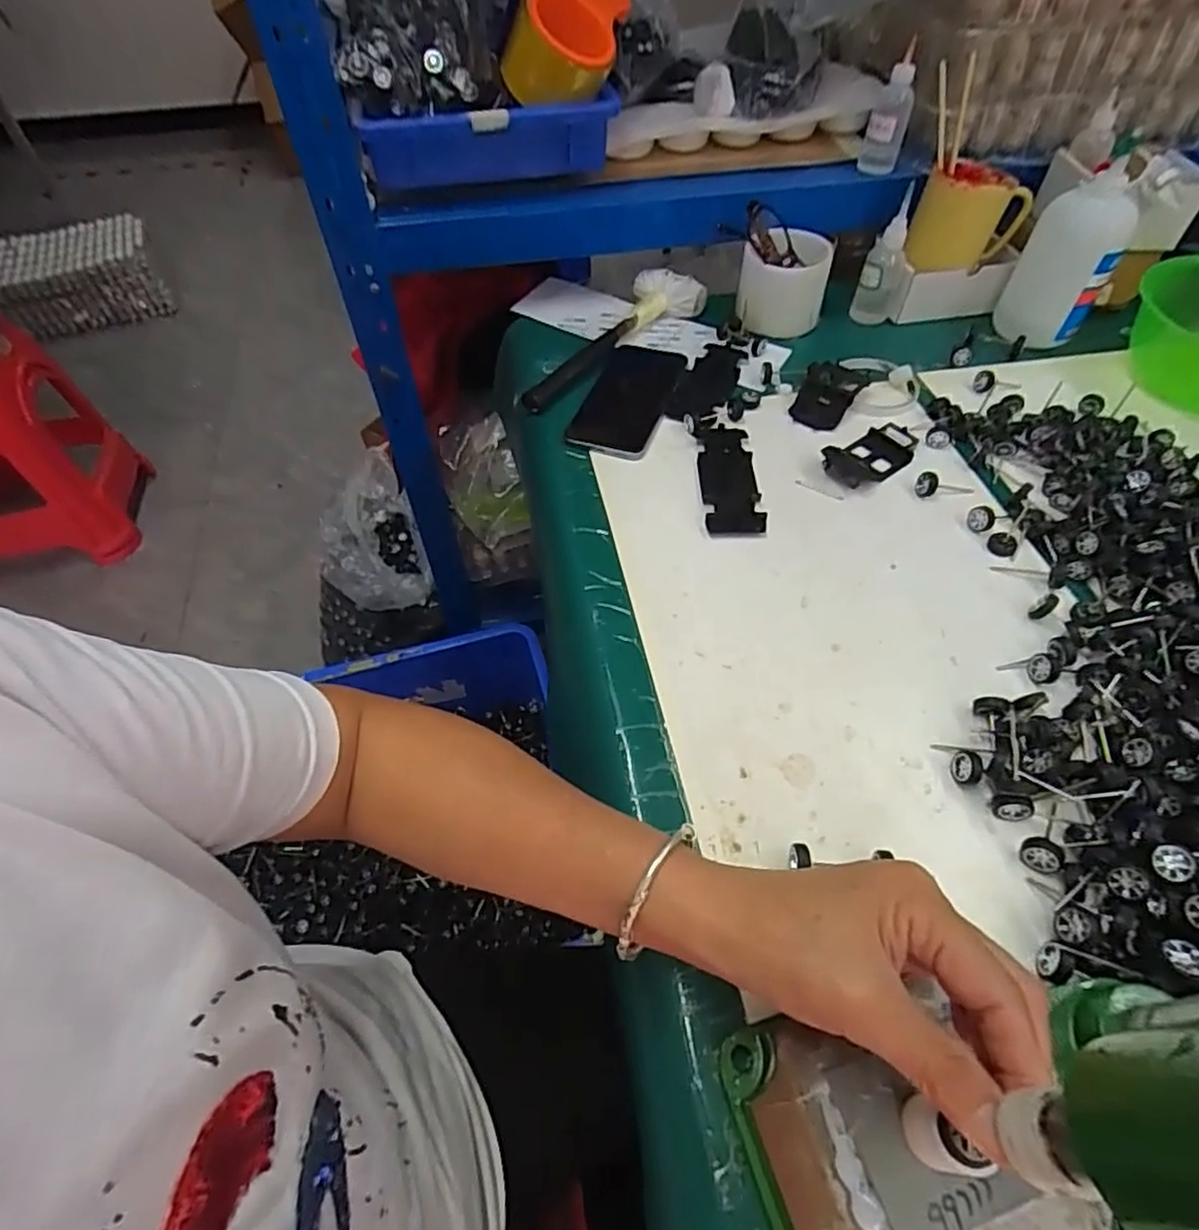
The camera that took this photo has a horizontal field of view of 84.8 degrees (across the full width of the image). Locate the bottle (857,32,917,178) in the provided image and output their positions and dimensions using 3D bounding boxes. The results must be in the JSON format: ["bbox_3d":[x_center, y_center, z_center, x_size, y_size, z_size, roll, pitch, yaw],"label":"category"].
[{"bbox_3d":[0.292,-0.506,0.659,0.038,0.102,0.031,23,57,18],"label":"bottle"}]

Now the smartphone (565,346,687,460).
[{"bbox_3d":[0.028,-0.206,0.628,0.081,0.013,0.164,18,56,15],"label":"smartphone"}]

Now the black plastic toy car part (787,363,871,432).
[{"bbox_3d":[0.215,-0.210,0.619,0.049,0.014,0.086,26,58,20],"label":"black plastic toy car part"}]

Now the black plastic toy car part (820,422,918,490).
[{"bbox_3d":[0.238,-0.140,0.571,0.090,0.013,0.047,-28,57,-18],"label":"black plastic toy car part"}]

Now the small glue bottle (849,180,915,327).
[{"bbox_3d":[0.298,-0.360,0.675,0.050,0.121,0.036,19,56,15],"label":"small glue bottle"}]

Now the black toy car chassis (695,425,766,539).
[{"bbox_3d":[0.109,-0.115,0.555,0.047,0.006,0.128,-2,53,1],"label":"black toy car chassis"}]

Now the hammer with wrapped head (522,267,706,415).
[{"bbox_3d":[0.005,-0.284,0.670,0.064,0.033,0.249,36,62,25],"label":"hammer with wrapped head"}]

